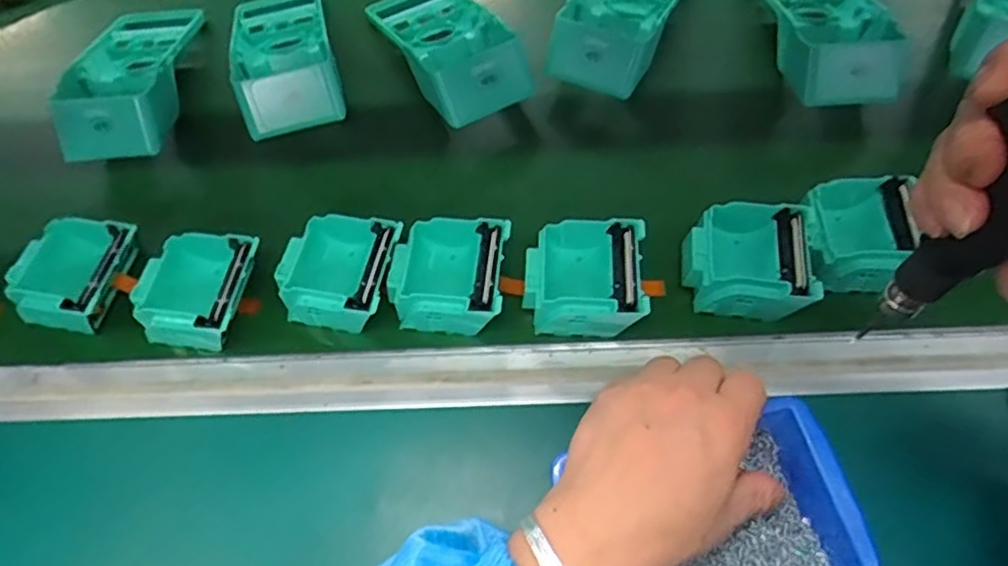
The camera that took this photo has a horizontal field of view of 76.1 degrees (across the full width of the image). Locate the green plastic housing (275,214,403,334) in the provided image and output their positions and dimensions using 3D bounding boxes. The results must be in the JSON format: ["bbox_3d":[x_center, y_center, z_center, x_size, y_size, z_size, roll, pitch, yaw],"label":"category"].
[{"bbox_3d":[-0.116,-0.008,0.453,0.080,0.034,0.077,9,62,7],"label":"green plastic housing"}]

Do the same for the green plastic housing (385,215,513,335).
[{"bbox_3d":[-0.039,-0.008,0.450,0.080,0.041,0.083,5,61,5],"label":"green plastic housing"}]

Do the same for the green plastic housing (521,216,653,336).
[{"bbox_3d":[0.055,-0.004,0.443,0.079,0.039,0.084,3,61,4],"label":"green plastic housing"}]

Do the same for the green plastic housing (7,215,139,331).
[{"bbox_3d":[-0.307,-0.007,0.461,0.072,0.034,0.076,9,62,7],"label":"green plastic housing"}]

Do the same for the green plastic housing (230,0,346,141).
[{"bbox_3d":[-0.192,-0.202,0.561,0.083,0.052,0.182,-15,62,-6],"label":"green plastic housing"}]

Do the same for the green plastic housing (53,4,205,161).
[{"bbox_3d":[-0.323,-0.179,0.549,0.092,0.058,0.182,-3,61,1],"label":"green plastic housing"}]

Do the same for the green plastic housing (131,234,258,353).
[{"bbox_3d":[-0.215,0.005,0.449,0.081,0.037,0.078,7,61,6],"label":"green plastic housing"}]

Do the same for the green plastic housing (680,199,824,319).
[{"bbox_3d":[0.168,-0.014,0.447,0.081,0.044,0.076,7,62,6],"label":"green plastic housing"}]

